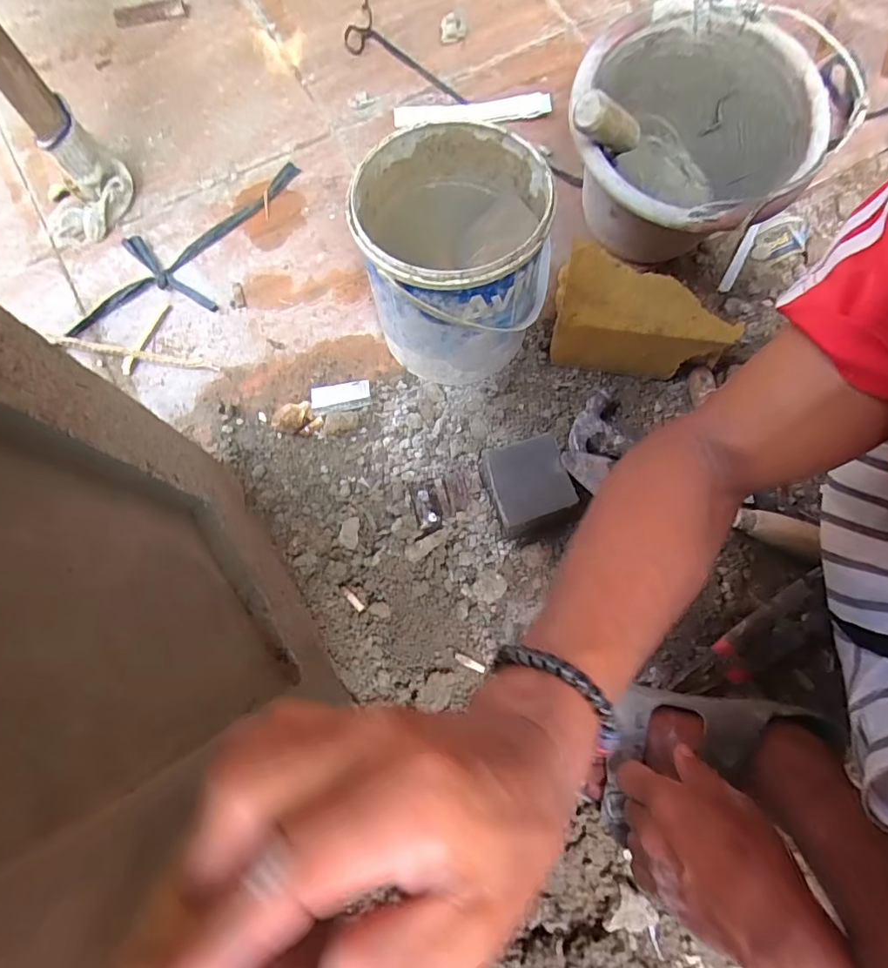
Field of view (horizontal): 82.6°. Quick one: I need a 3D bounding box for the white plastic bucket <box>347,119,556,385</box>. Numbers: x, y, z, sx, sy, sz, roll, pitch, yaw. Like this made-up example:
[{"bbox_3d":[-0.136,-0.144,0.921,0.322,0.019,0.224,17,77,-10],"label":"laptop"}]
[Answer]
[{"bbox_3d":[0.007,-0.231,0.543,0.176,0.199,0.179,0,76,-1],"label":"white plastic bucket"}]

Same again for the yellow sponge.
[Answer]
[{"bbox_3d":[0.224,-0.206,0.585,0.179,0.078,0.129,11,76,1],"label":"yellow sponge"}]

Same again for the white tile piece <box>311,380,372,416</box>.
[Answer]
[{"bbox_3d":[-0.123,-0.104,0.599,0.070,0.012,0.036,-12,77,-4],"label":"white tile piece"}]

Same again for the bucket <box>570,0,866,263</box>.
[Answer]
[{"bbox_3d":[0.263,-0.369,0.576,0.251,0.188,0.251,0,76,-1],"label":"bucket"}]

